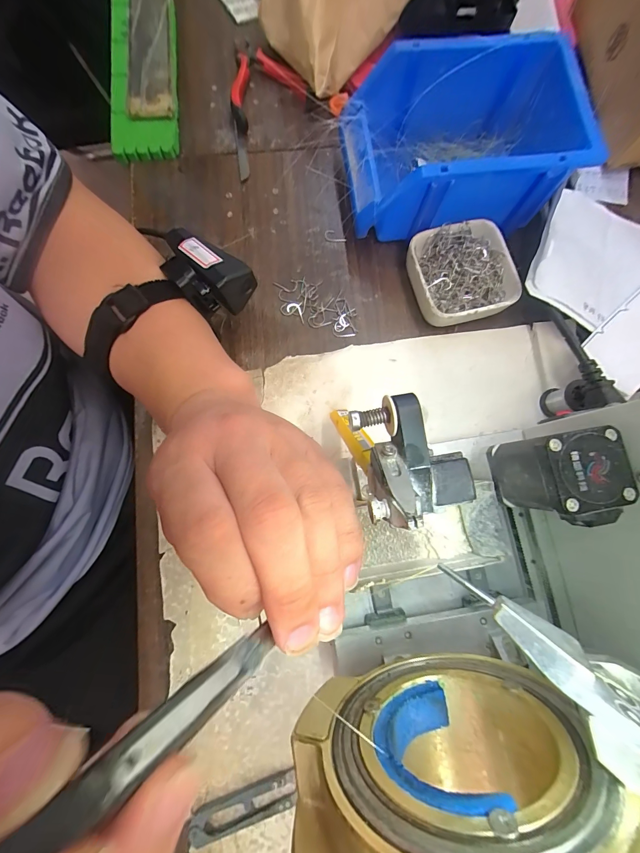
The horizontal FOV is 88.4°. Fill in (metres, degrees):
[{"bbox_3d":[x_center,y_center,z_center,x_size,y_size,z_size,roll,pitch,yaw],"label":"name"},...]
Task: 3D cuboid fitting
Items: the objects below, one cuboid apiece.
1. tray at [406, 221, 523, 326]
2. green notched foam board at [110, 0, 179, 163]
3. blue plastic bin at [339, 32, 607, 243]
[{"bbox_3d":[0.123,-0.132,0.291,0.087,0.031,0.083,-9,80,-3],"label":"tray"},{"bbox_3d":[-0.185,-0.425,0.343,0.065,0.027,0.331,-6,80,-2],"label":"green notched foam board"},{"bbox_3d":[0.114,-0.238,0.286,0.187,0.080,0.127,-8,80,-3],"label":"blue plastic bin"}]

